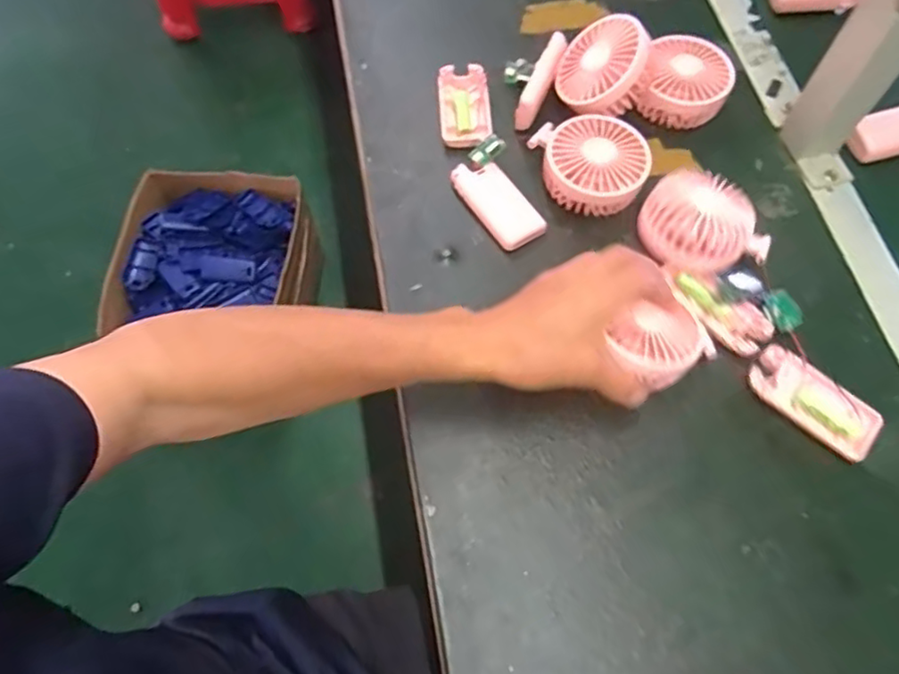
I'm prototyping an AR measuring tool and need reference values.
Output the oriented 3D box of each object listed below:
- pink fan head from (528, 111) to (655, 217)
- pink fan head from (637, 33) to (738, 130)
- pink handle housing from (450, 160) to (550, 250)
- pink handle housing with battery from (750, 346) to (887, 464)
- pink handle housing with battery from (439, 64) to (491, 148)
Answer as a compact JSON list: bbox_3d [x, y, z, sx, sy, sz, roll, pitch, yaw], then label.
[{"bbox_3d":[0.125,-0.151,0.564,0.089,0.046,0.095,-13,65,-6],"label":"pink fan head"},{"bbox_3d":[0.224,-0.240,0.608,0.078,0.048,0.080,11,65,5],"label":"pink fan head"},{"bbox_3d":[0.041,-0.117,0.555,0.043,0.010,0.093,-36,68,1],"label":"pink handle housing"},{"bbox_3d":[0.276,0.050,0.488,0.097,0.014,0.046,39,70,17],"label":"pink handle housing with battery"},{"bbox_3d":[0.014,-0.218,0.607,0.046,0.016,0.095,-1,65,-1],"label":"pink handle housing with battery"}]

